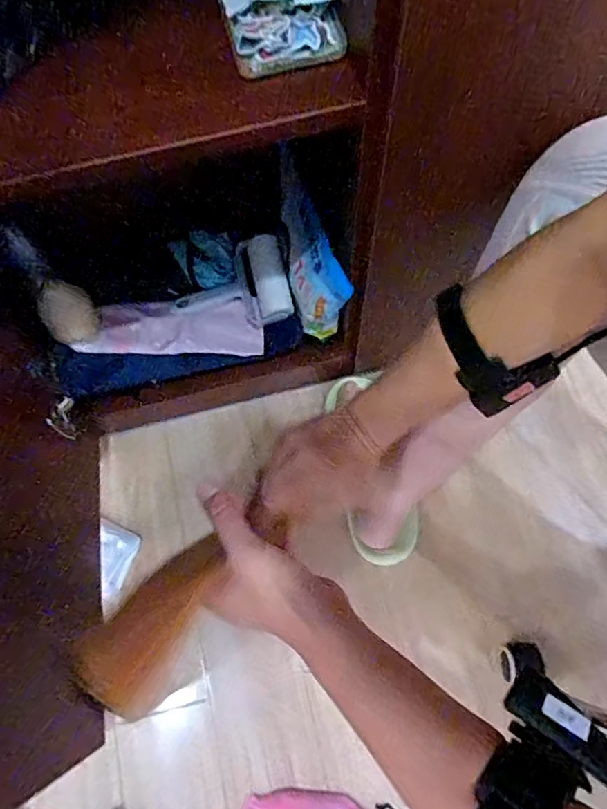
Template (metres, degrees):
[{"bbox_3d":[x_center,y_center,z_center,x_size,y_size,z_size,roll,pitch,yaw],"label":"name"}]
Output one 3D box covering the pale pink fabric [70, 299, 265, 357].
[{"bbox_3d":[-0.172,-0.101,0.687,0.230,0.024,0.071,-3,71,1],"label":"pale pink fabric"}]

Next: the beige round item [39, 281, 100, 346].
[{"bbox_3d":[-0.300,-0.118,0.650,0.065,0.047,0.063,-1,71,2],"label":"beige round item"}]

